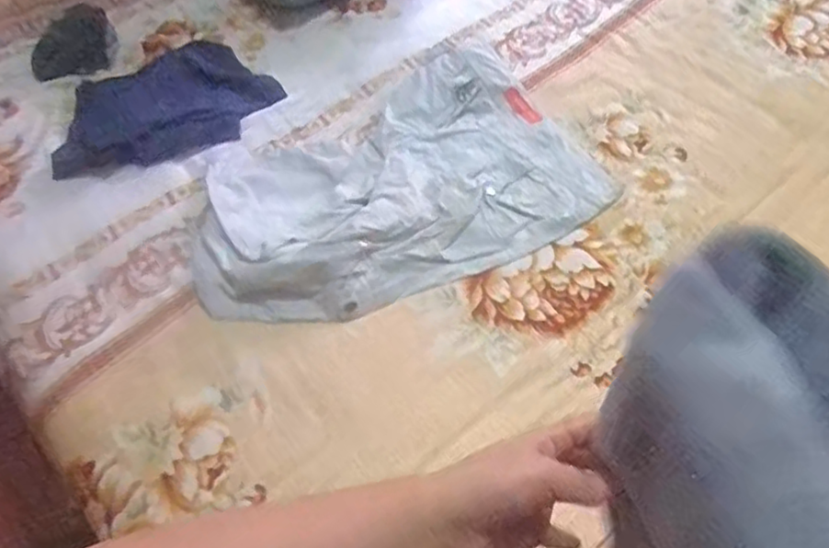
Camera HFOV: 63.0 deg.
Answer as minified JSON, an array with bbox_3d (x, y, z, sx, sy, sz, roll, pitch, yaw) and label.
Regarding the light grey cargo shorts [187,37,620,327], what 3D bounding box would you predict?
[{"bbox_3d":[-0.035,-0.114,0.770,0.447,0.048,0.302,-24,52,-15],"label":"light grey cargo shorts"}]

